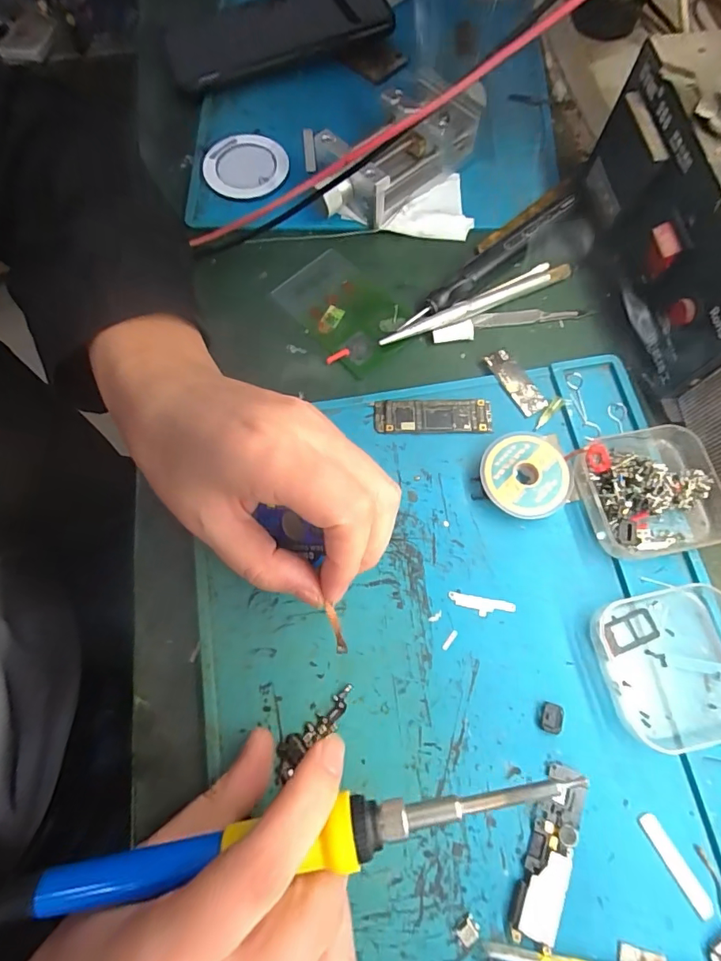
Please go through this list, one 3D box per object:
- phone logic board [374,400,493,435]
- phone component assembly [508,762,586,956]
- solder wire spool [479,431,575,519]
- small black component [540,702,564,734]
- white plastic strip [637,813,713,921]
[{"bbox_3d":[0.041,-0.035,0.259,0.065,0.004,0.020,0,71,1],"label":"phone logic board"},{"bbox_3d":[0.080,0.155,0.194,0.017,0.004,0.065,21,73,9],"label":"phone component assembly"},{"bbox_3d":[0.086,-0.002,0.242,0.044,0.013,0.045,0,71,1],"label":"solder wire spool"},{"bbox_3d":[0.087,0.108,0.210,0.009,0.004,0.012,17,72,7],"label":"small black component"},{"bbox_3d":[0.132,0.159,0.192,0.009,0.004,0.039,-28,73,-8],"label":"white plastic strip"}]

